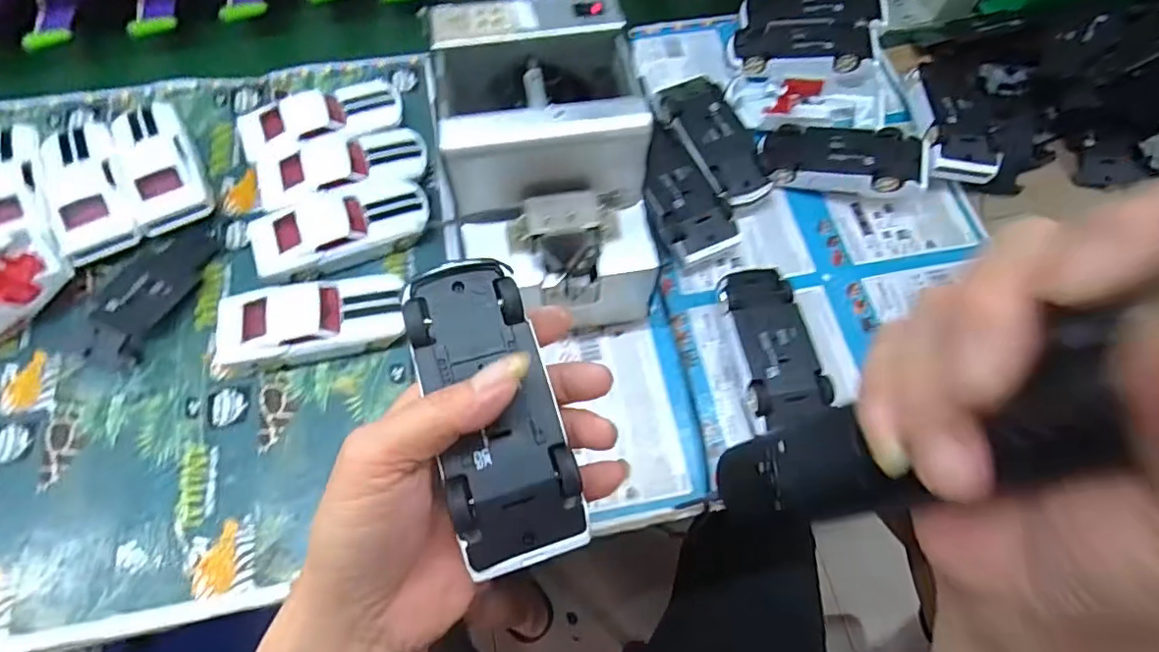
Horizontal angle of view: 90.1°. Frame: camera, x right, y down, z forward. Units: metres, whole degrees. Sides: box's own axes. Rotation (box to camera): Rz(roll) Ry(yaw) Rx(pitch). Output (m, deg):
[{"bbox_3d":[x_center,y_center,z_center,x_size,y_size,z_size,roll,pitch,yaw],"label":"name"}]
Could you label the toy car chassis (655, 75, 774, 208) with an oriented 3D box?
[{"bbox_3d":[0.109,-0.154,0.482,0.057,0.027,0.122,-24,67,-12],"label":"toy car chassis"}]

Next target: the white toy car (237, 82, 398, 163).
[{"bbox_3d":[-0.217,-0.170,0.491,0.131,0.041,0.061,-23,67,-11],"label":"white toy car"}]

